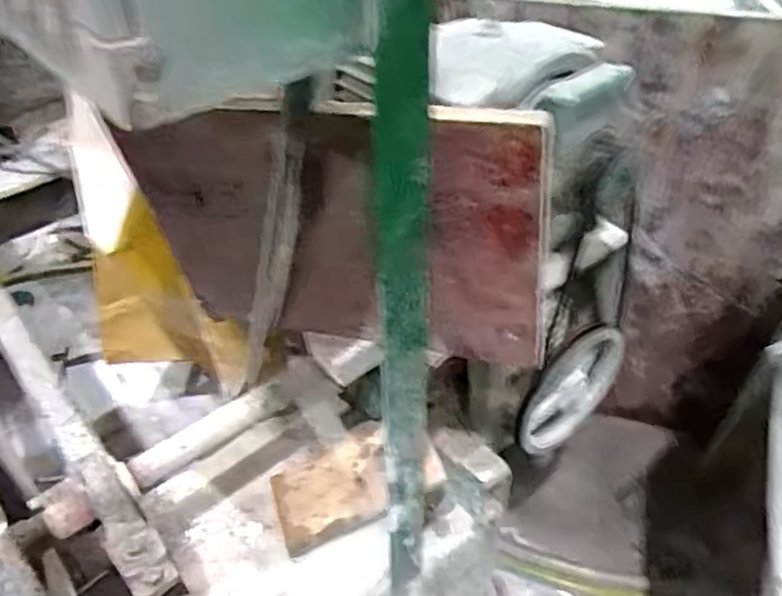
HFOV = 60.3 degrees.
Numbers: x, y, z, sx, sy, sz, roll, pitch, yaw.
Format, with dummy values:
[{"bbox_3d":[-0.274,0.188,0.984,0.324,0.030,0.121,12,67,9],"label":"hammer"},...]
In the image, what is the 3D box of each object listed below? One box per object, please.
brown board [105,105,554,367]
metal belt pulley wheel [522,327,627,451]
[{"bbox_3d":[-0.053,-0.051,0.640,0.392,0.290,0.024,7,50,18],"label":"brown board"},{"bbox_3d":[0.254,0.128,0.951,0.201,0.184,0.029,-28,46,-25],"label":"metal belt pulley wheel"}]

